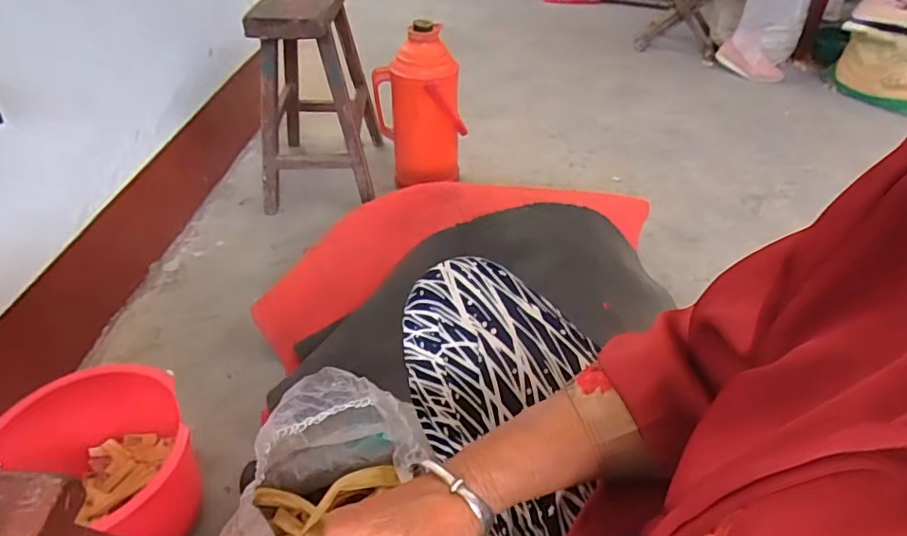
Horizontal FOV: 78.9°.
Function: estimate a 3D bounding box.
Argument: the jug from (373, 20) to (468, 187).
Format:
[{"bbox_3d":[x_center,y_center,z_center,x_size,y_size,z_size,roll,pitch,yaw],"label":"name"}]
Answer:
[{"bbox_3d":[-0.079,-0.352,1.256,0.187,0.364,0.143,-6,41,-8],"label":"jug"}]

